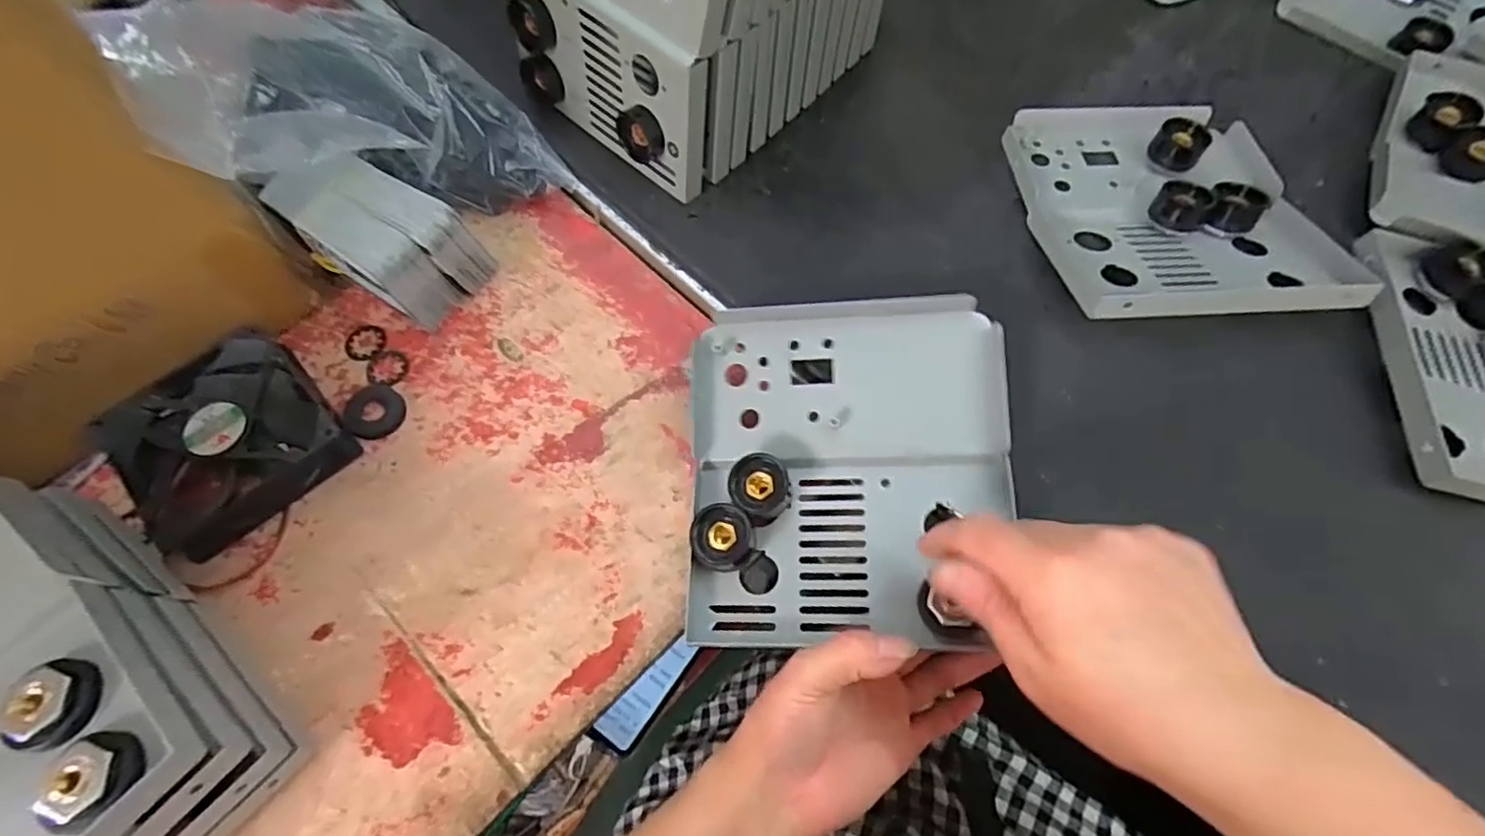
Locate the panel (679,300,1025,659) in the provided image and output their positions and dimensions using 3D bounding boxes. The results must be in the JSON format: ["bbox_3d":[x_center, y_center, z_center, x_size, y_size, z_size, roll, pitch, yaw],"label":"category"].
[{"bbox_3d":[0.052,0.023,0.329,0.152,0.042,0.170,-1,66,2],"label":"panel"}]

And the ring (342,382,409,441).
[{"bbox_3d":[-0.203,-0.005,0.361,0.029,0.007,0.035,-16,66,-9],"label":"ring"}]

